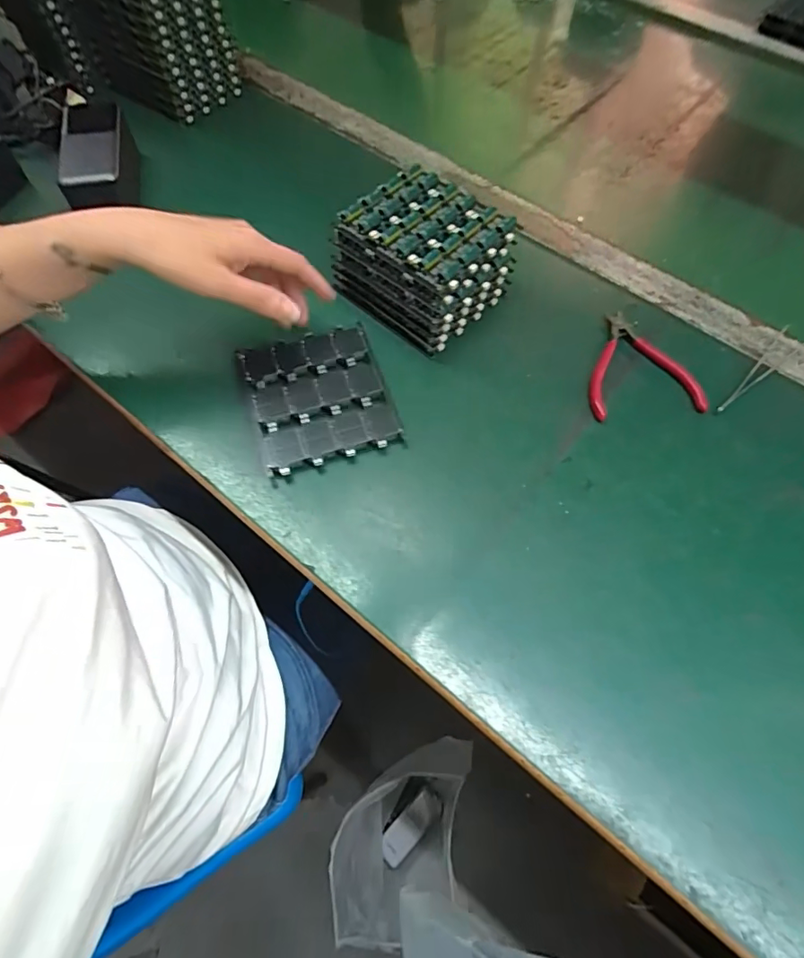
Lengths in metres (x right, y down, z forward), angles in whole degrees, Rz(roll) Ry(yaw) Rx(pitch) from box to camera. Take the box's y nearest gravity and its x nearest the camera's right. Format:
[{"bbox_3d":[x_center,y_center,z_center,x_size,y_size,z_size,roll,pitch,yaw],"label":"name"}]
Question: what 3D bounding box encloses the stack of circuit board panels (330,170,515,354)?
[{"bbox_3d":[0.019,-0.193,0.436,0.126,0.066,0.112,39,68,16],"label":"stack of circuit board panels"}]

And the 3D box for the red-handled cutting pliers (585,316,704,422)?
[{"bbox_3d":[0.200,-0.099,0.427,0.094,0.009,0.100,-5,64,-5],"label":"red-handled cutting pliers"}]

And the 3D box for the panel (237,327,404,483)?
[{"bbox_3d":[-0.067,-0.068,0.404,0.106,0.010,0.121,-16,65,-10],"label":"panel"}]

